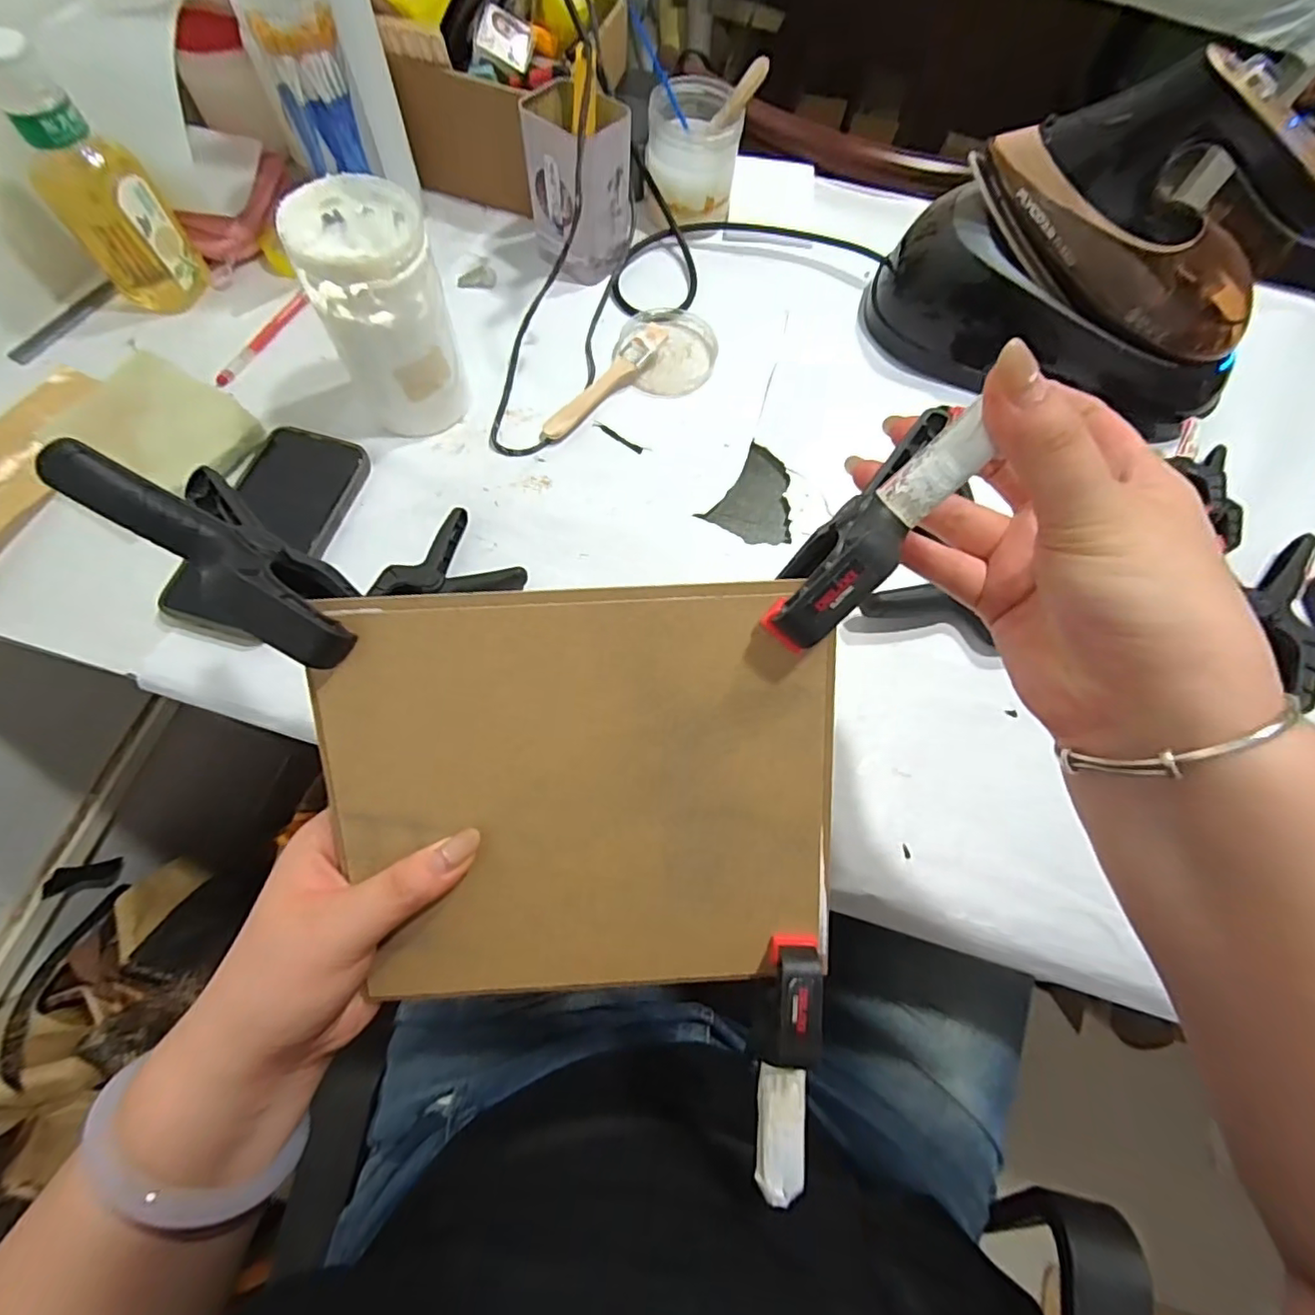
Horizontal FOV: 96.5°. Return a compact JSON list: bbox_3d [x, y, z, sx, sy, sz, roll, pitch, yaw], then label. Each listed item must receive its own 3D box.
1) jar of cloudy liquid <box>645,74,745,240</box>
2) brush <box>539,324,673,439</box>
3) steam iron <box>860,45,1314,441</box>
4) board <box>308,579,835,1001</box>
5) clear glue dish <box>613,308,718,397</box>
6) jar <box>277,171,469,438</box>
[{"bbox_3d":[0.032,-0.464,0.547,0.080,0.084,0.089,2,69,-2],"label":"jar of cloudy liquid"},{"bbox_3d":[-0.043,-0.224,0.477,0.022,0.020,0.135,40,72,12],"label":"brush"},{"bbox_3d":[0.343,-0.320,0.453,0.296,0.186,0.117,25,70,7],"label":"steam iron"},{"bbox_3d":[-0.028,0.061,0.247,0.203,0.007,0.178,-3,102,-1],"label":"board"},{"bbox_3d":[0.012,-0.271,0.510,0.080,0.021,0.092,36,71,11],"label":"clear glue dish"},{"bbox_3d":[-0.190,-0.238,0.416,0.075,0.138,0.081,1,69,-2],"label":"jar"}]

